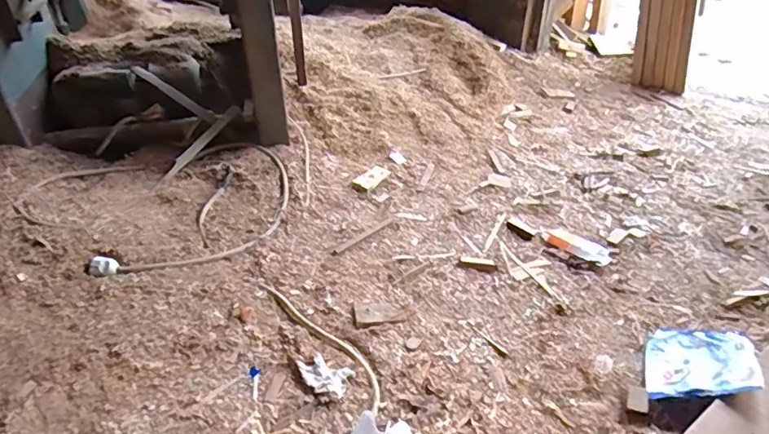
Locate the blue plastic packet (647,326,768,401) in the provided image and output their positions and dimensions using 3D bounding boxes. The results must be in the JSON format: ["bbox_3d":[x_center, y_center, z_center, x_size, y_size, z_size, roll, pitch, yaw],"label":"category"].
[{"bbox_3d":[0.505,0.224,0.838,0.143,0.080,0.194,17,38,22],"label":"blue plastic packet"}]

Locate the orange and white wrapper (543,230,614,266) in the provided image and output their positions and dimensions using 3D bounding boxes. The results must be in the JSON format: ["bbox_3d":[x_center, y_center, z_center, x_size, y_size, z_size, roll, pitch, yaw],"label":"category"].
[{"bbox_3d":[0.410,0.060,1.112,0.140,0.012,0.072,25,42,31],"label":"orange and white wrapper"}]

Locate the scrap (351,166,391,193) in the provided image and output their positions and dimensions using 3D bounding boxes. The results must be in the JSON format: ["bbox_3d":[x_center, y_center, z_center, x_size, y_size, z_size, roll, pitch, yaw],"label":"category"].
[{"bbox_3d":[-0.030,-0.094,1.283,0.057,0.012,0.110,32,46,27],"label":"scrap"}]

